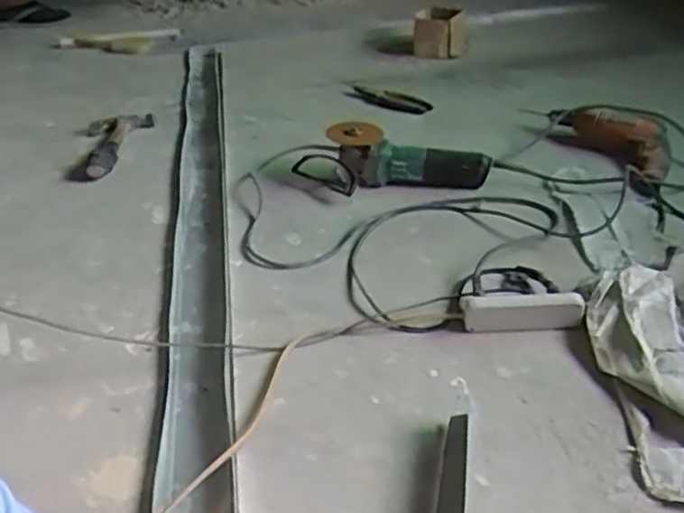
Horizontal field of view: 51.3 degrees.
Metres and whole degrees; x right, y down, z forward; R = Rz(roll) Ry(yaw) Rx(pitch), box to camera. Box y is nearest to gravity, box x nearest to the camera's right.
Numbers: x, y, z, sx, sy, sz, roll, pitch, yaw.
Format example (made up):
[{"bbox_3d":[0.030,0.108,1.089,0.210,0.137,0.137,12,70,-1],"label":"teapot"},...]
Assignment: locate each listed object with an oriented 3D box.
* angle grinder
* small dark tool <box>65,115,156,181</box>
[{"bbox_3d":[0.083,-0.164,1.244,0.341,0.112,0.093,3,34,8],"label":"angle grinder"},{"bbox_3d":[-0.463,-0.223,1.426,0.143,0.033,0.296,-5,33,-5],"label":"small dark tool"}]

